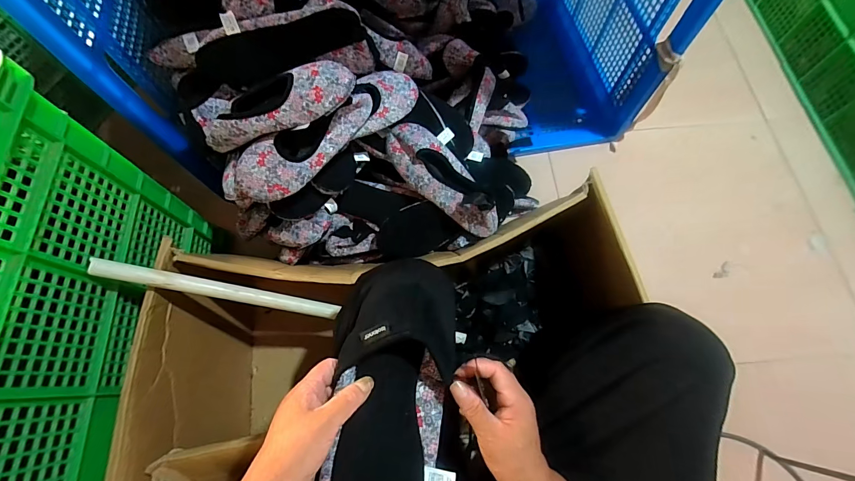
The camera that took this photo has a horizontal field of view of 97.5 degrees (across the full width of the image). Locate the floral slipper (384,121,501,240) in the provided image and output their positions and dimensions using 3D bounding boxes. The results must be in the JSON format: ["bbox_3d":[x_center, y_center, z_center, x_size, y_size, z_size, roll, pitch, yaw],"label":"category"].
[{"bbox_3d":[0.023,-0.111,0.663,0.088,0.054,0.256,-40,74,-12],"label":"floral slipper"}]

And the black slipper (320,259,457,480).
[{"bbox_3d":[-0.034,0.151,0.370,0.116,0.064,0.266,5,71,3],"label":"black slipper"}]

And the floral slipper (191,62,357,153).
[{"bbox_3d":[-0.247,-0.212,0.578,0.273,0.049,0.112,-9,69,17],"label":"floral slipper"}]

